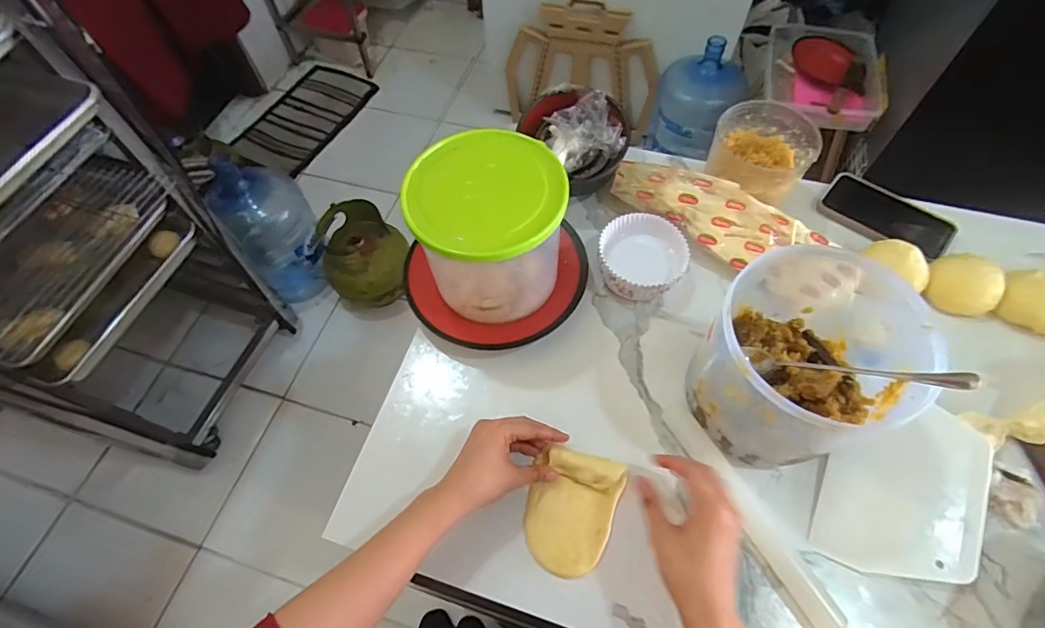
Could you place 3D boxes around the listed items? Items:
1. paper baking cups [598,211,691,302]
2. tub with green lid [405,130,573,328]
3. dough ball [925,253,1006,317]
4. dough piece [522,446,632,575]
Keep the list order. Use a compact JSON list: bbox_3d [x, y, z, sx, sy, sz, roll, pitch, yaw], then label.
[{"bbox_3d":[0.141,-0.065,0.589,0.103,0.042,0.104,1,60,3],"label":"paper baking cups"},{"bbox_3d":[-0.033,-0.084,0.530,0.154,0.151,0.140,-3,60,1],"label":"tub with green lid"},{"bbox_3d":[0.502,-0.034,0.561,0.069,0.038,0.061,23,64,15],"label":"dough ball"},{"bbox_3d":[0.047,0.186,0.468,0.083,0.021,0.106,14,62,10],"label":"dough piece"}]

